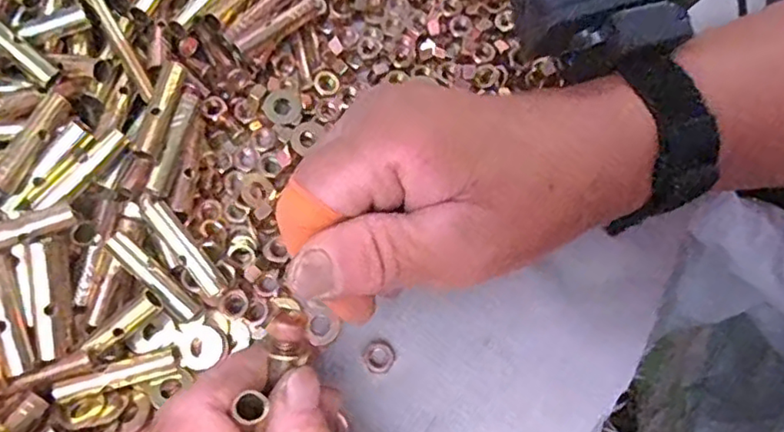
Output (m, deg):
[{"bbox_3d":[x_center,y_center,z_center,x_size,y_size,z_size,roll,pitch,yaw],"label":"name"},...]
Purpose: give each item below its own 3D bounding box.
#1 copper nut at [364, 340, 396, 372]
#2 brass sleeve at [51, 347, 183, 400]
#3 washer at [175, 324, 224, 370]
[{"bbox_3d":[-0.005,0.057,0.250,0.012,0.004,0.013,1,72,-2],"label":"copper nut"},{"bbox_3d":[-0.103,0.060,0.232,0.043,0.012,0.009,-15,73,-7],"label":"brass sleeve"},{"bbox_3d":[-0.077,0.052,0.244,0.017,0.004,0.017,1,72,-2],"label":"washer"}]

